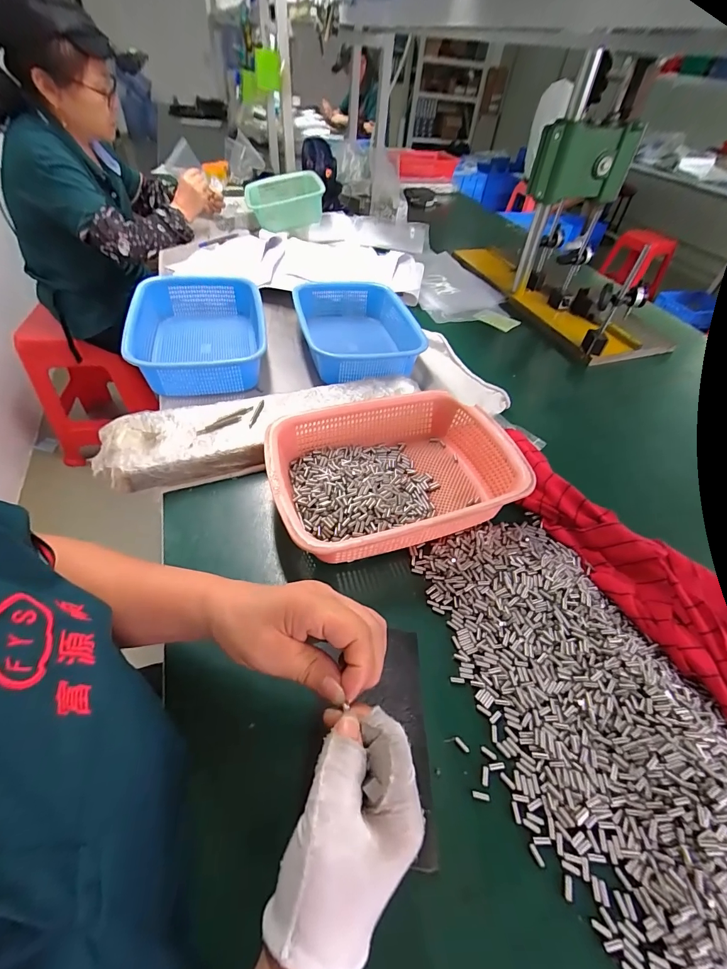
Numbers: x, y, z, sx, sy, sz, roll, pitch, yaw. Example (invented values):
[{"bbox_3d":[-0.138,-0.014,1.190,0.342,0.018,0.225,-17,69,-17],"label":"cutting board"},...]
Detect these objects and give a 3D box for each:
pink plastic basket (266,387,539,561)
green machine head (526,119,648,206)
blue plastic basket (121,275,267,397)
[{"bbox_3d":[0.036,-0.013,0.484,0.288,0.080,0.214,-11,52,-15],"label":"pink plastic basket"},{"bbox_3d":[0.441,-0.645,0.771,0.179,0.119,0.079,-8,51,-12],"label":"green machine head"},{"bbox_3d":[-0.278,-0.259,0.663,0.202,0.079,0.279,-8,51,-12],"label":"blue plastic basket"}]

